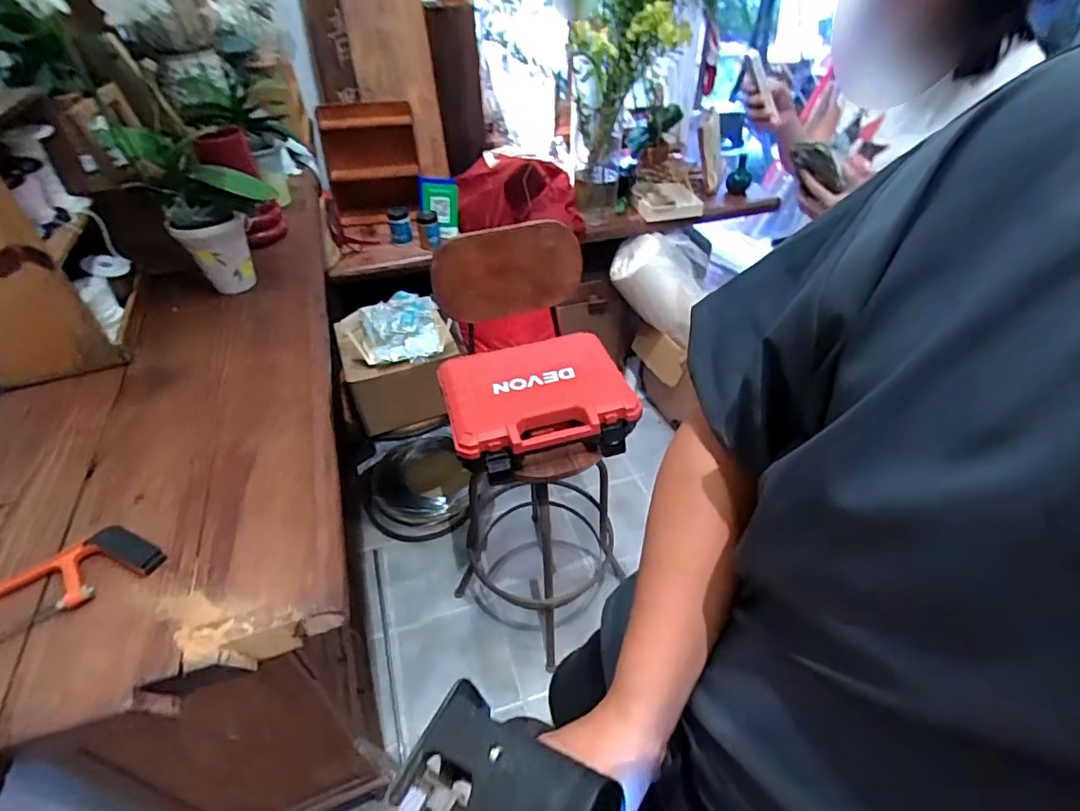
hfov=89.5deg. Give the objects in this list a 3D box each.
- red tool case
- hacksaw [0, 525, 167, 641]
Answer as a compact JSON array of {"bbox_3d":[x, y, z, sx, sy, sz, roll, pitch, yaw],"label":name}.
[{"bbox_3d":[-0.011,-0.013,1.150,0.370,0.094,0.302,-11,42,-11],"label":"red tool case"},{"bbox_3d":[-0.541,0.203,0.569,0.249,0.029,0.085,-27,48,-27],"label":"hacksaw"}]

